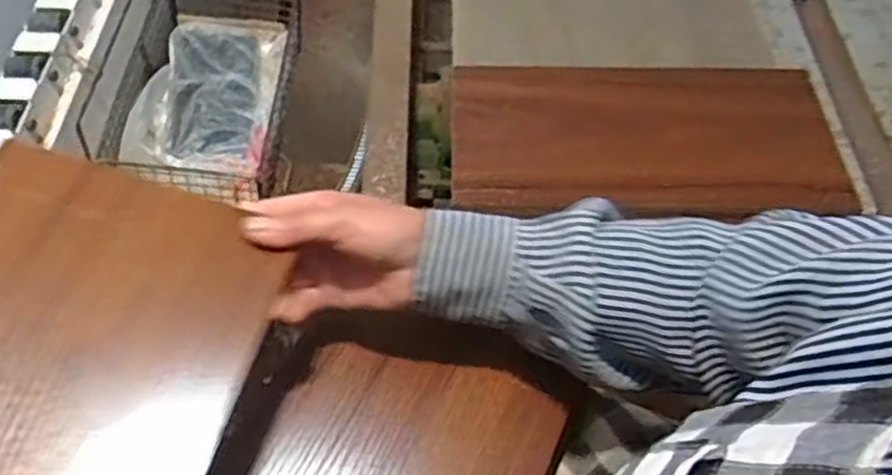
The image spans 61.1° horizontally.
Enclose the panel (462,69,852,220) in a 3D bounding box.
[{"bbox_3d":[0.206,-0.106,0.779,0.387,0.014,0.194,0,55,-3],"label":"panel"}]

